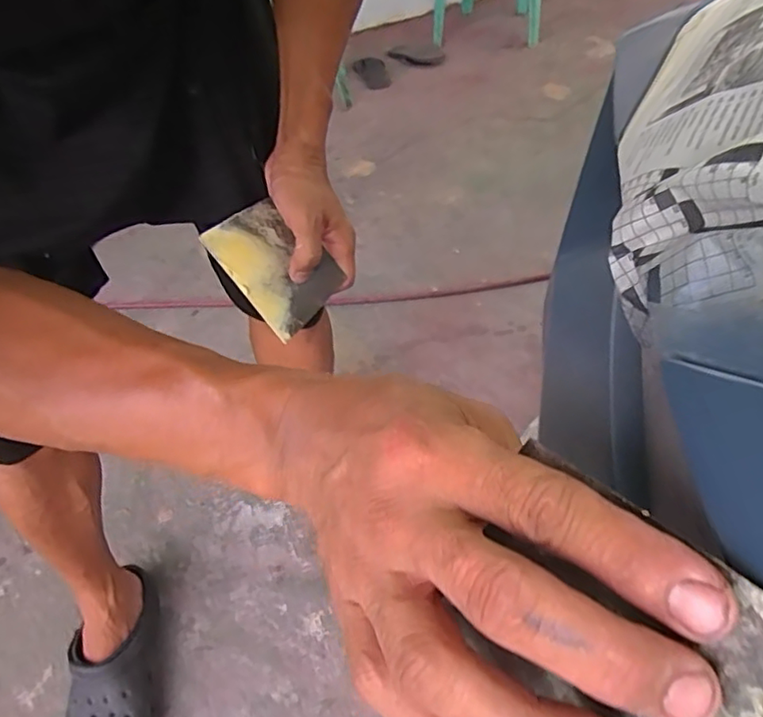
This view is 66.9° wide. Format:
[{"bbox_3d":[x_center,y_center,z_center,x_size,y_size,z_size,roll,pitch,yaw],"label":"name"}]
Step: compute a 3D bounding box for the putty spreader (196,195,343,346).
[{"bbox_3d":[-0.098,-0.087,0.539,0.082,0.008,0.117,-39,96,-15],"label":"putty spreader"}]

